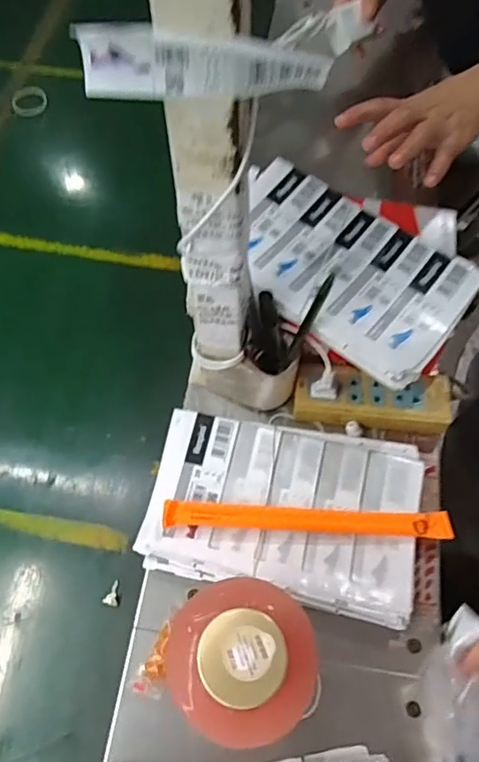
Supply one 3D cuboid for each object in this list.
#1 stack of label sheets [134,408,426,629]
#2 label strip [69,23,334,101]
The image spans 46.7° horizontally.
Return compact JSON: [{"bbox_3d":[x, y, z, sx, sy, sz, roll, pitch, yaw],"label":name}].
[{"bbox_3d":[0.042,0.117,0.522,0.247,0.017,0.162,12,63,6],"label":"stack of label sheets"},{"bbox_3d":[-0.018,-0.160,0.280,0.123,0.031,0.013,0,63,-1],"label":"label strip"}]

